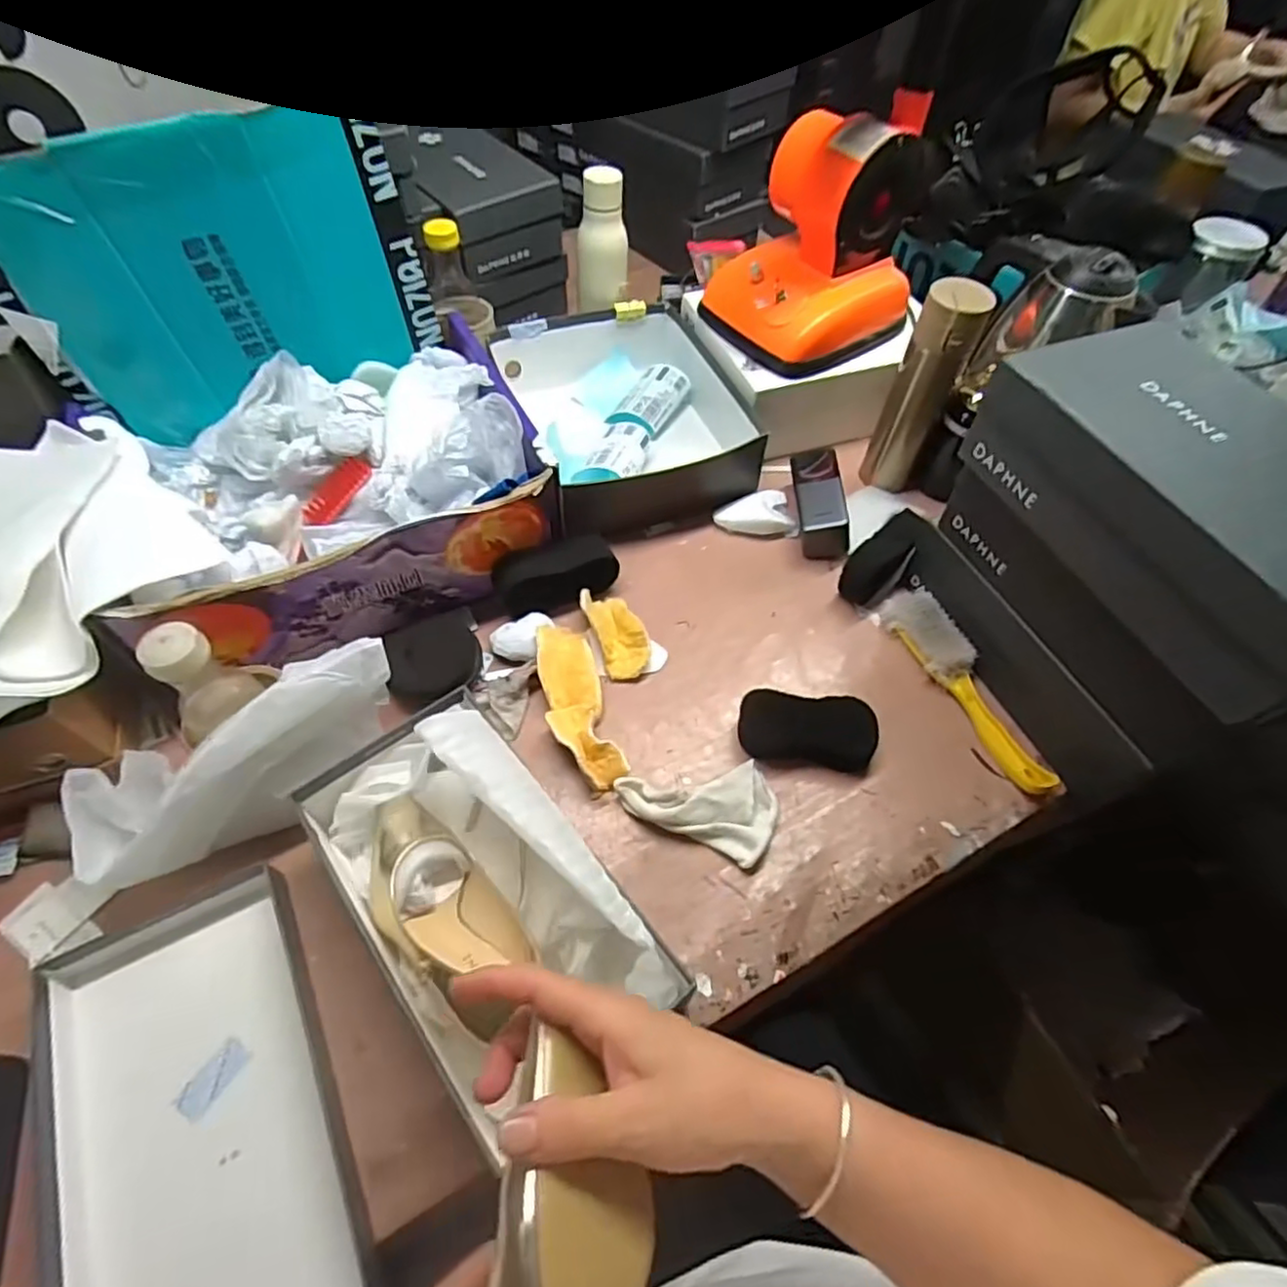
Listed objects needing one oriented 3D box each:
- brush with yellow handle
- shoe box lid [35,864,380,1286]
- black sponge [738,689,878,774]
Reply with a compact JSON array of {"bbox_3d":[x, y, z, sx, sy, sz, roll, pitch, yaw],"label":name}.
[{"bbox_3d":[0.319,0.039,0.651,0.049,0.032,0.230,-18,58,-14],"label":"brush with yellow handle"},{"bbox_3d":[-0.302,0.322,0.448,0.166,0.056,0.310,-23,60,-17],"label":"shoe box lid"},{"bbox_3d":[0.154,0.080,0.623,0.124,0.033,0.059,10,56,4],"label":"black sponge"}]

